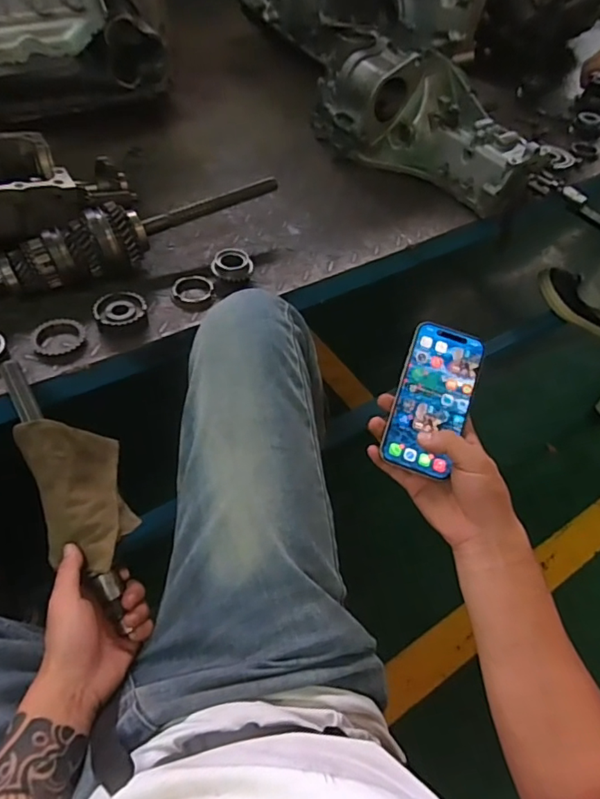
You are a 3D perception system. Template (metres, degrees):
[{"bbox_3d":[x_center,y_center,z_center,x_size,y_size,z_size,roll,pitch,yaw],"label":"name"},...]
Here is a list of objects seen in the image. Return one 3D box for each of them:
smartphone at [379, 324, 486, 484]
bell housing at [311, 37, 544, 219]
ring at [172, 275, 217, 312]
[{"bbox_3d":[0.128,-0.003,0.497,0.069,0.005,0.144,17,76,2],"label":"smartphone"},{"bbox_3d":[0.193,-0.453,0.843,0.411,0.146,0.179,33,57,21],"label":"bell housing"},{"bbox_3d":[-0.130,-0.133,0.639,0.050,0.010,0.051,2,51,-2],"label":"ring"}]

